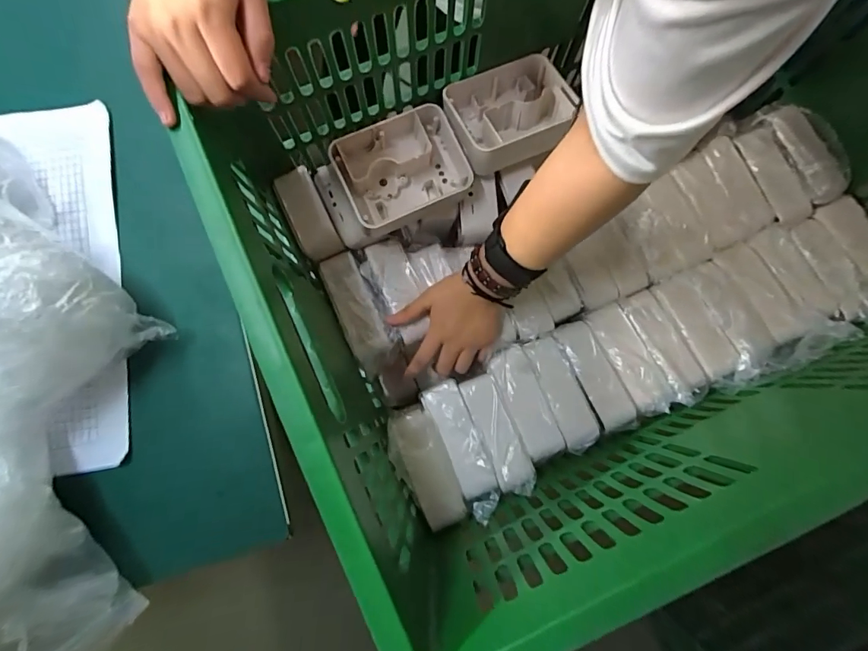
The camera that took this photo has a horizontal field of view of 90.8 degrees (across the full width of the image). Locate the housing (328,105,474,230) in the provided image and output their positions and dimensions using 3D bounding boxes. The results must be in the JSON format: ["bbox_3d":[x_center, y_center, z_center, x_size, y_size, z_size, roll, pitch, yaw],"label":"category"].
[{"bbox_3d":[-0.041,-0.167,0.459,0.144,0.042,0.104,-29,83,-4],"label":"housing"}]

